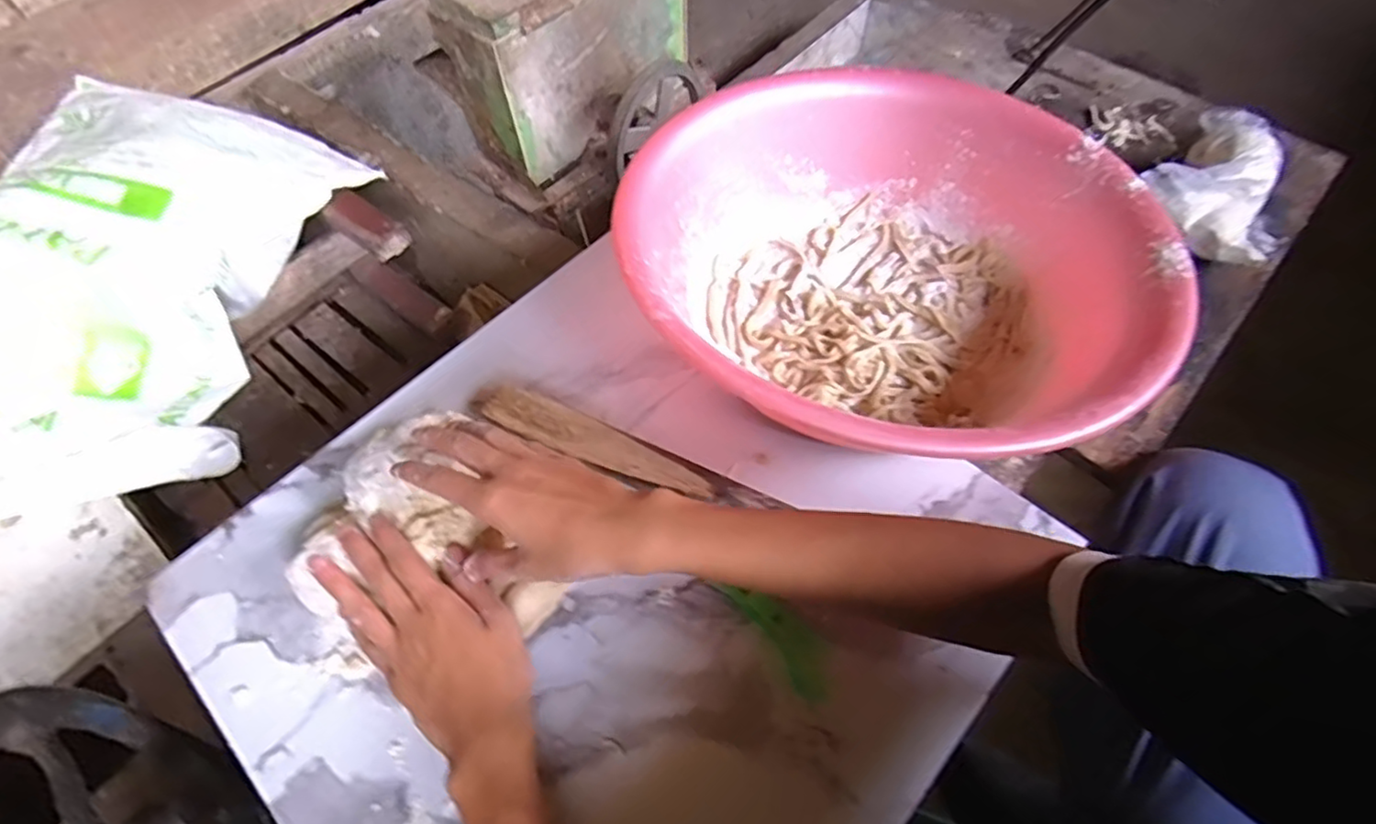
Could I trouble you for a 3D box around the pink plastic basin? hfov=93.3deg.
[{"bbox_3d":[0.161,-0.123,0.542,0.404,0.137,0.393,-1,56,2],"label":"pink plastic basin"}]

